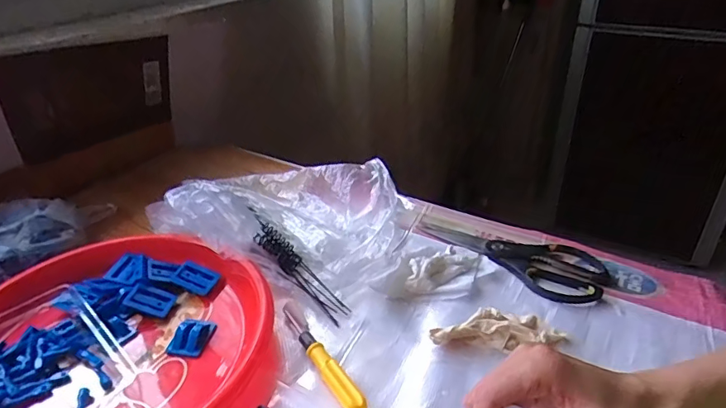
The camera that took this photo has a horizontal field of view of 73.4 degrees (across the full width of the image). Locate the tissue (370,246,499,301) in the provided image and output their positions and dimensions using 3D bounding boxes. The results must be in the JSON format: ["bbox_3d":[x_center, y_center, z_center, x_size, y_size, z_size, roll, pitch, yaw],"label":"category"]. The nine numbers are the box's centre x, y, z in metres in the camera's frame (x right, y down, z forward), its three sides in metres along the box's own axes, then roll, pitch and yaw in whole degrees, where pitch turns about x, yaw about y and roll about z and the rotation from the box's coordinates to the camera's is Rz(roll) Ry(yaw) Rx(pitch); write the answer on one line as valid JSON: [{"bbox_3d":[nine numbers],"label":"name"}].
[{"bbox_3d":[0.079,0.073,0.540,0.133,0.021,0.076,-4,32,-2],"label":"tissue"}]

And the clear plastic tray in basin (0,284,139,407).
[{"bbox_3d":[-0.288,0.146,0.430,0.159,0.033,0.124,25,41,37],"label":"clear plastic tray in basin"}]

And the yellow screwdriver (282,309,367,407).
[{"bbox_3d":[-0.041,0.141,0.448,0.016,0.015,0.142,-21,36,-27],"label":"yellow screwdriver"}]

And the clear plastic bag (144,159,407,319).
[{"bbox_3d":[-0.100,0.004,0.585,0.274,0.105,0.202,10,34,20],"label":"clear plastic bag"}]

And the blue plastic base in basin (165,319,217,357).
[{"bbox_3d":[-0.167,0.128,0.473,0.031,0.014,0.042,4,32,11],"label":"blue plastic base in basin"}]

